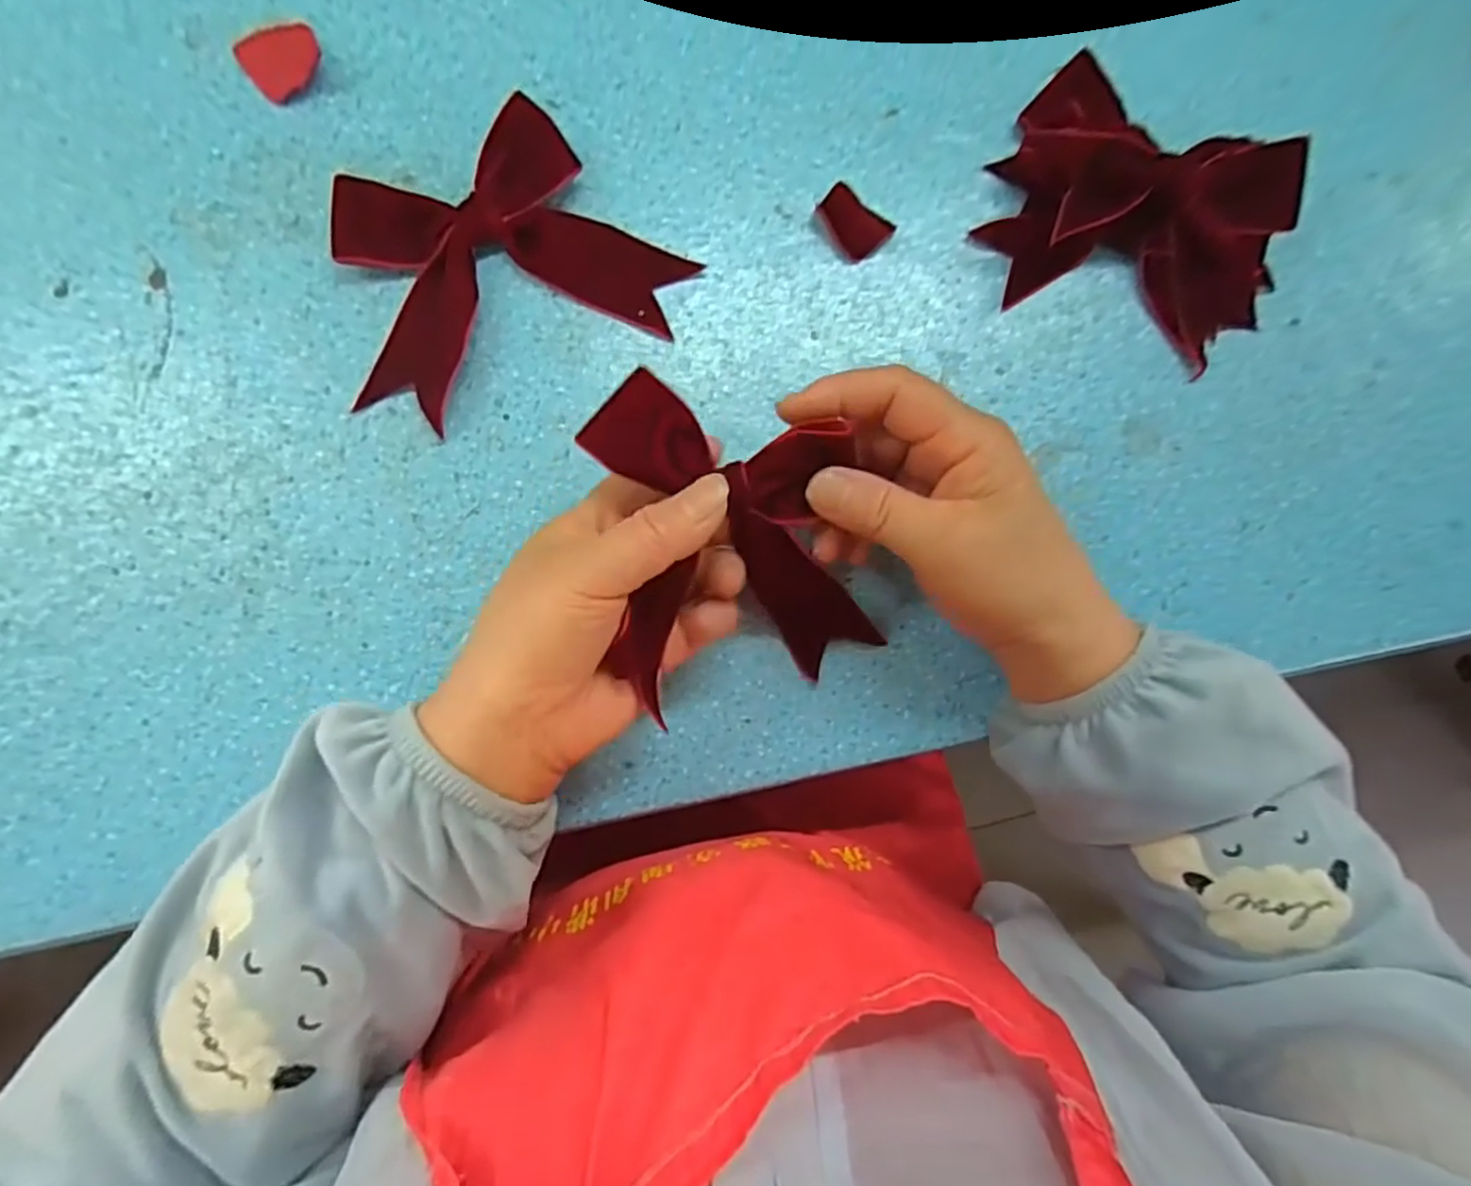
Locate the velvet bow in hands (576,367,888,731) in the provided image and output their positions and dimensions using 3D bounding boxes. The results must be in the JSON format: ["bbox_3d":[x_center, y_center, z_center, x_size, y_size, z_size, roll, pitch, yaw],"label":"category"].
[{"bbox_3d":[0.001,-0.021,0.293,0.102,0.070,0.118,-10,87,-6],"label":"velvet bow in hands"}]

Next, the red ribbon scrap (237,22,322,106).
[{"bbox_3d":[-0.201,-0.237,0.327,0.033,0.004,0.030,0,86,-6],"label":"red ribbon scrap"}]

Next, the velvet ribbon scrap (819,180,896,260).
[{"bbox_3d":[0.055,-0.174,0.345,0.034,0.004,0.025,42,84,-2],"label":"velvet ribbon scrap"}]

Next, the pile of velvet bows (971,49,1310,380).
[{"bbox_3d":[0.194,-0.174,0.340,0.148,0.044,0.110,30,84,-3],"label":"pile of velvet bows"}]

